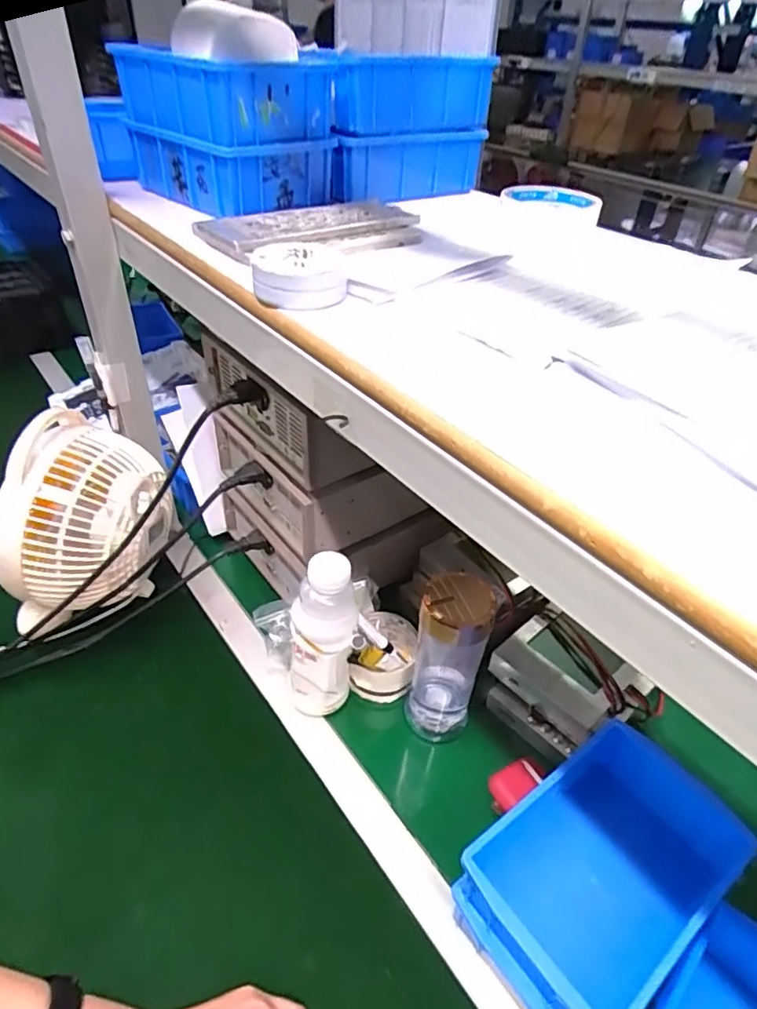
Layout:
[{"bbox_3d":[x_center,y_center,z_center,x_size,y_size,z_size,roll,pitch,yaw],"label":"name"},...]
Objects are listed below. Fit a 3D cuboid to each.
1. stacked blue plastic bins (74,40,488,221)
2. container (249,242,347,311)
[{"bbox_3d":[-0.082,-0.411,0.636,0.368,0.120,0.213,-23,47,-27],"label":"stacked blue plastic bins"},{"bbox_3d":[-0.056,-0.164,0.420,0.065,0.028,0.067,-1,41,-5],"label":"container"}]

